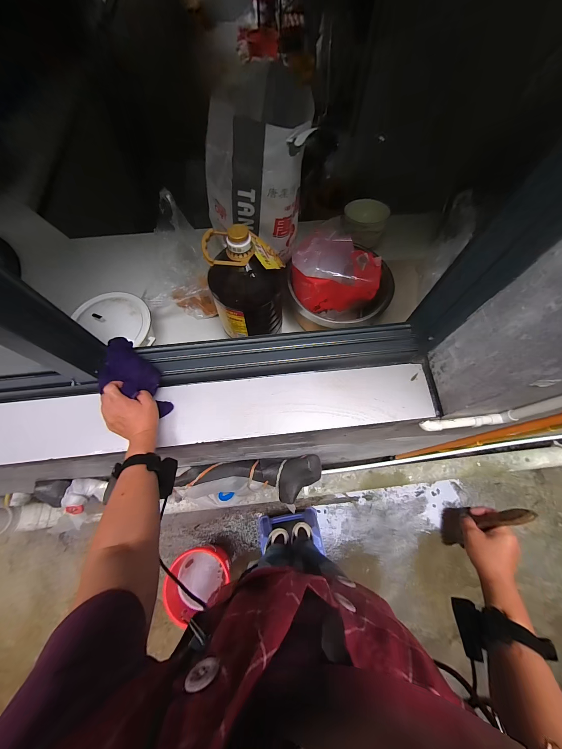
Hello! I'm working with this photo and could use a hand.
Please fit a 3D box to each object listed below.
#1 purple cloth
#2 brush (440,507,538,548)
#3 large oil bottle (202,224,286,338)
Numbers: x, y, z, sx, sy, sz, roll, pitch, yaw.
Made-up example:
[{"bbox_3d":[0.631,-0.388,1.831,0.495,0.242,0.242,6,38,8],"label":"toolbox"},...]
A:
[{"bbox_3d":[-0.309,0.009,0.537,0.198,0.056,0.095,46,74,2],"label":"purple cloth"},{"bbox_3d":[0.359,0.268,0.463,0.015,0.181,0.064,14,57,-12],"label":"brush"},{"bbox_3d":[-0.076,-0.200,0.620,0.158,0.296,0.143,-1,68,-1],"label":"large oil bottle"}]

